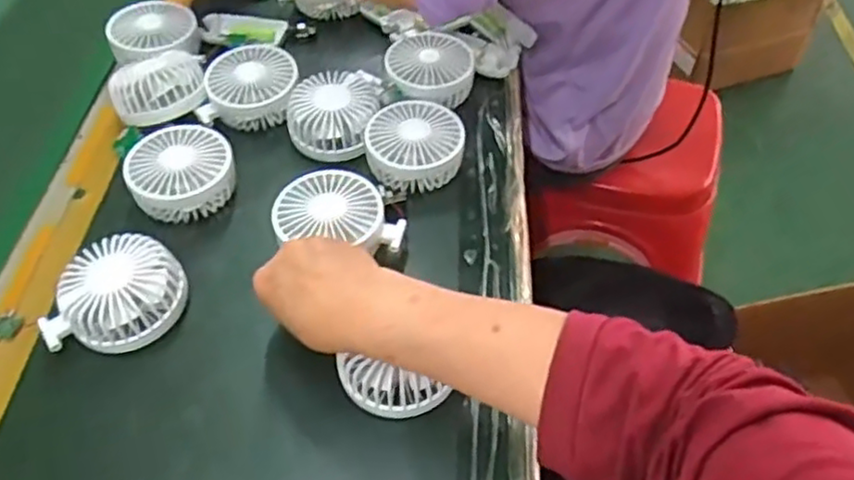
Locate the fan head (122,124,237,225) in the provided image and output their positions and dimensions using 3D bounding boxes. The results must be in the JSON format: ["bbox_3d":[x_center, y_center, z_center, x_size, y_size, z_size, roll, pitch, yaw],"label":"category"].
[{"bbox_3d":[-0.215,-0.059,0.596,0.090,0.047,0.076,-17,53,-12],"label":"fan head"}]

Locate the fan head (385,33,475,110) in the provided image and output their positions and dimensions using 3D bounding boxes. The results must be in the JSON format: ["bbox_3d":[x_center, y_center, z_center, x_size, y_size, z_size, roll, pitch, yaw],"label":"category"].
[{"bbox_3d":[0.004,-0.172,0.689,0.085,0.035,0.097,-5,51,-2],"label":"fan head"}]

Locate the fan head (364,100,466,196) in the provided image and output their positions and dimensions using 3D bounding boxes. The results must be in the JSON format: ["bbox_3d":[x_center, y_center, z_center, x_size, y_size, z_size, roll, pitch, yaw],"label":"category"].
[{"bbox_3d":[-0.011,-0.084,0.620,0.088,0.043,0.080,-1,51,1],"label":"fan head"}]

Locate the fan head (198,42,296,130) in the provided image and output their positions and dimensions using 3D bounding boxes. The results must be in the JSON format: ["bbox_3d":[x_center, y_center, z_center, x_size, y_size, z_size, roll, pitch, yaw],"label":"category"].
[{"bbox_3d":[-0.174,-0.152,0.675,0.091,0.044,0.083,-1,51,1],"label":"fan head"}]

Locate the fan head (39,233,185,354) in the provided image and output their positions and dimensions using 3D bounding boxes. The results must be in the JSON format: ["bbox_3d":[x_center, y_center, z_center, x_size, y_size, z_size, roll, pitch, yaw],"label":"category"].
[{"bbox_3d":[-0.237,0.046,0.515,0.078,0.043,0.102,34,60,26],"label":"fan head"}]

